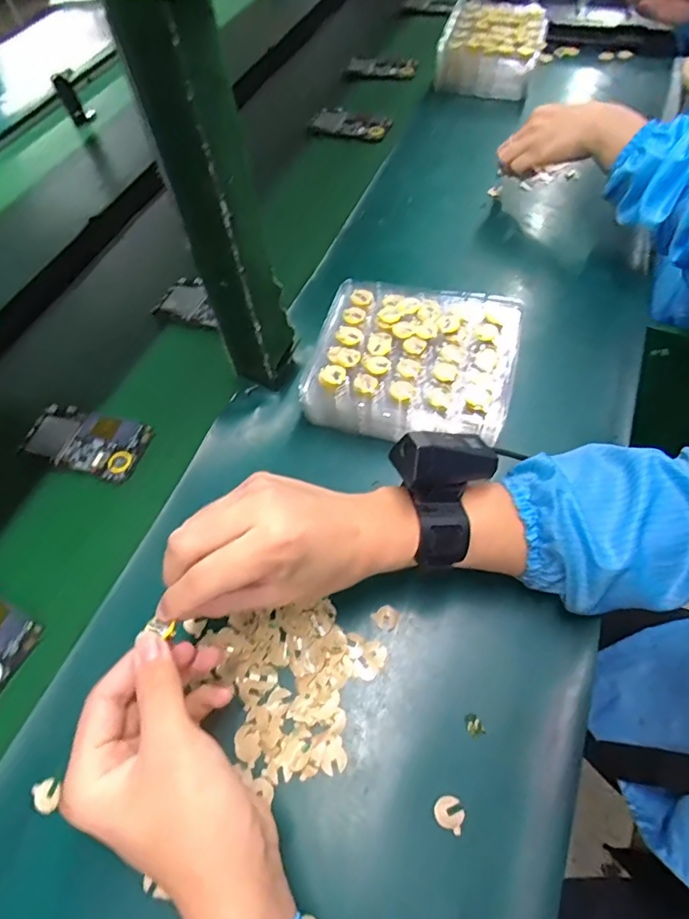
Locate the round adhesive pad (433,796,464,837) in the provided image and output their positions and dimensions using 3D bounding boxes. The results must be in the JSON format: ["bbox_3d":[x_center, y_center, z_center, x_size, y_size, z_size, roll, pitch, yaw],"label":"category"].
[{"bbox_3d":[0.066,0.221,0.325,0.019,0.004,0.018,0,66,0],"label":"round adhesive pad"}]

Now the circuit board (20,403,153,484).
[{"bbox_3d":[-0.252,-0.019,0.508,0.120,0.009,0.064,12,60,14],"label":"circuit board"}]

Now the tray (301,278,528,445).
[{"bbox_3d":[0.062,-0.090,0.487,0.178,0.068,0.156,14,61,9],"label":"tray"}]

